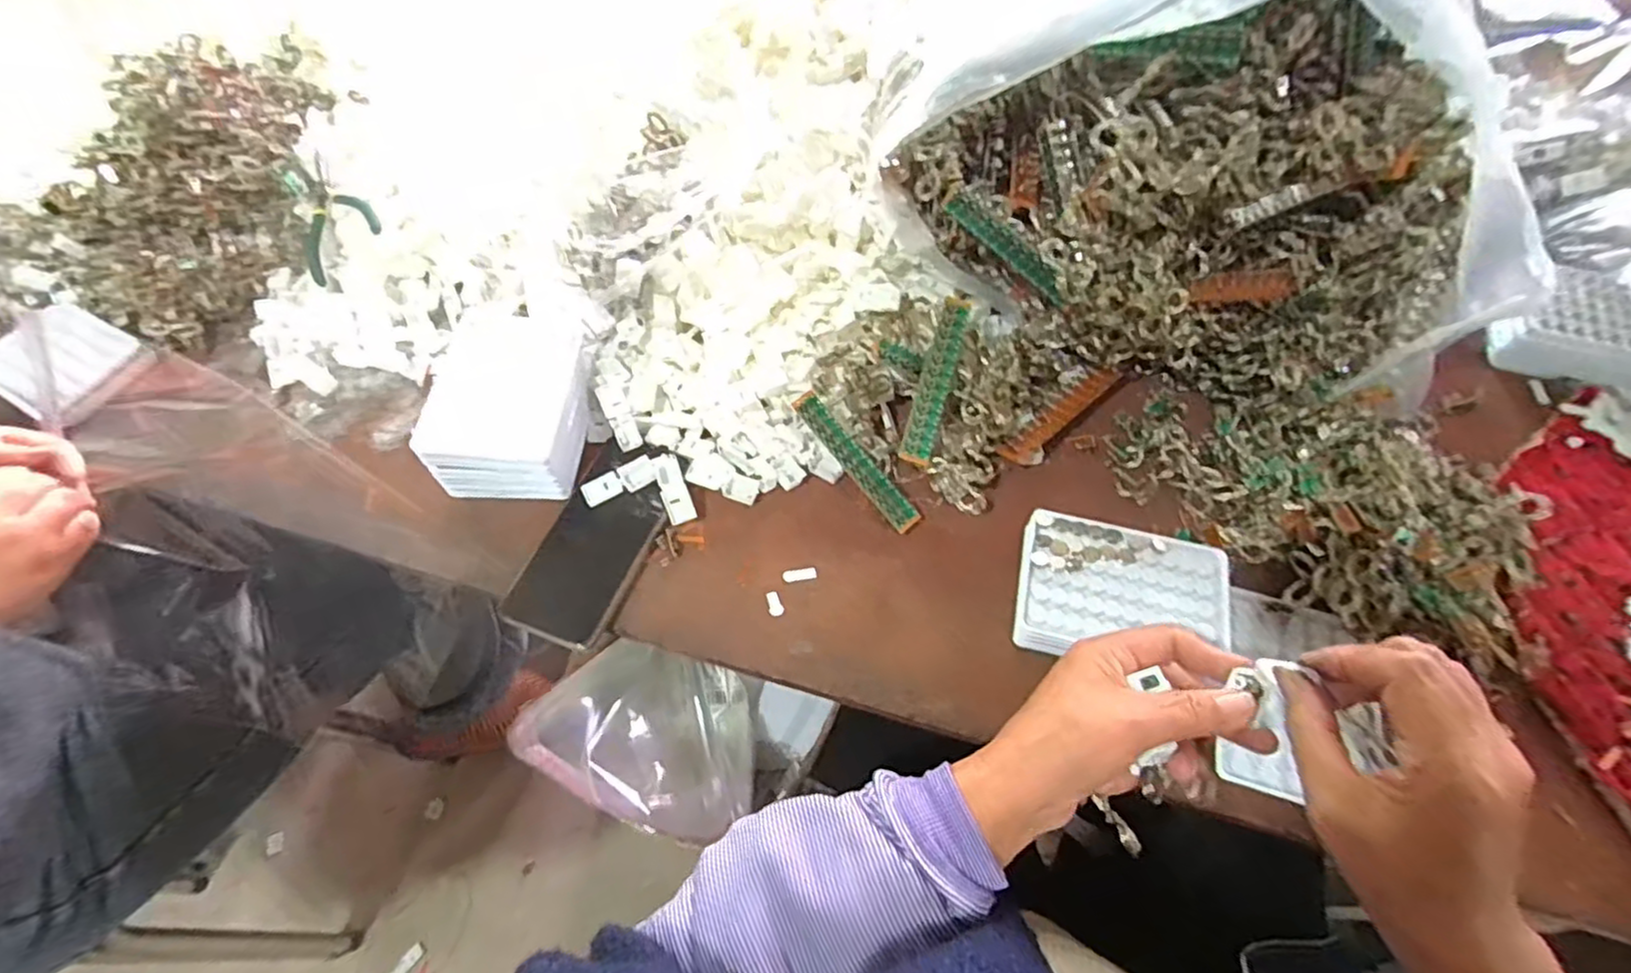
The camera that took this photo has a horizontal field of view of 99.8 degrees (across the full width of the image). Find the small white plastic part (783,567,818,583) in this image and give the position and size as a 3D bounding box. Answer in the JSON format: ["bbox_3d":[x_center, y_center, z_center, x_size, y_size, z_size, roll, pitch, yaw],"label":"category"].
[{"bbox_3d":[-0.011,0.064,0.500,0.024,0.004,0.010,-9,60,-3],"label":"small white plastic part"}]

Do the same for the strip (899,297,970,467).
[{"bbox_3d":[0.088,-0.079,0.503,0.022,0.010,0.127,15,82,3],"label":"strip"}]

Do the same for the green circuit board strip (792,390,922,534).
[{"bbox_3d":[0.030,-0.019,0.513,0.021,0.010,0.126,-37,83,-18],"label":"green circuit board strip"}]

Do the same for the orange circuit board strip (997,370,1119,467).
[{"bbox_3d":[0.195,-0.058,0.537,0.120,0.009,0.023,-37,65,-18],"label":"orange circuit board strip"}]

